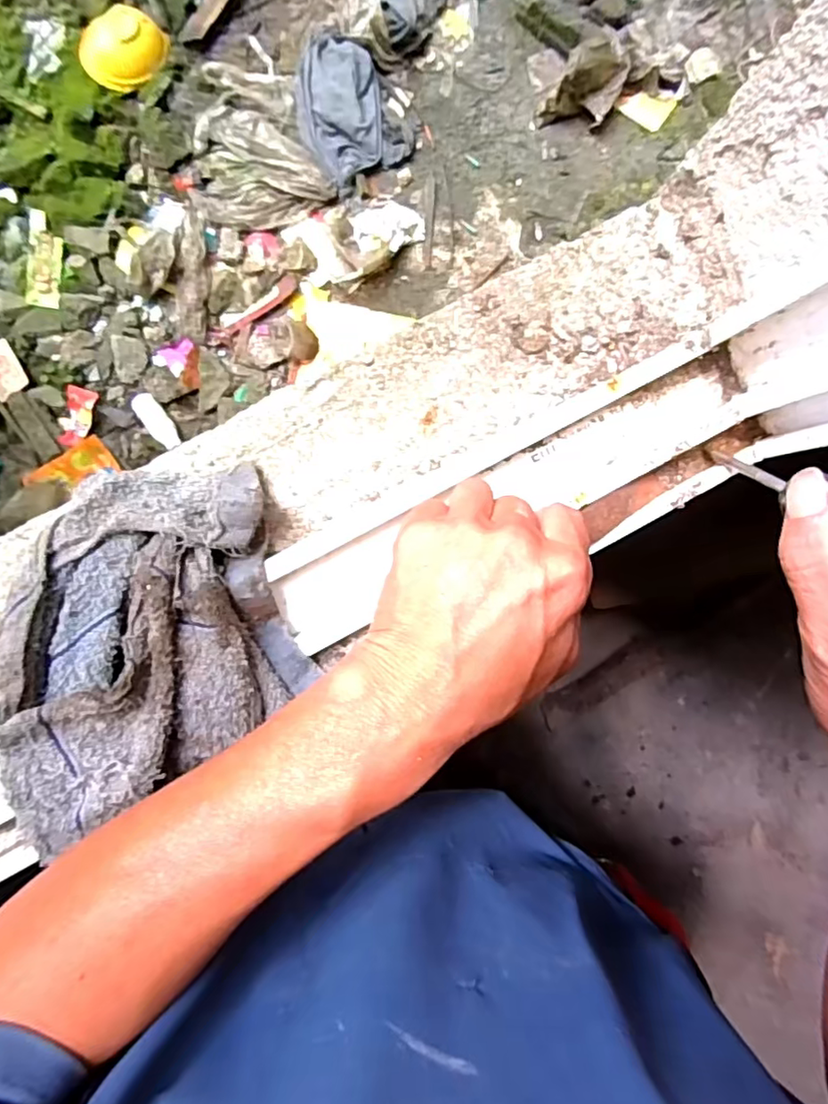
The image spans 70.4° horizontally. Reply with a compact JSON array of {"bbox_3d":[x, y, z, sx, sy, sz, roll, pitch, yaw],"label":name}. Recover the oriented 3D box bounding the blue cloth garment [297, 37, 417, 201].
[{"bbox_3d":[-0.141,-0.925,1.217,0.205,0.063,0.271,-30,94,-4],"label":"blue cloth garment"}]

